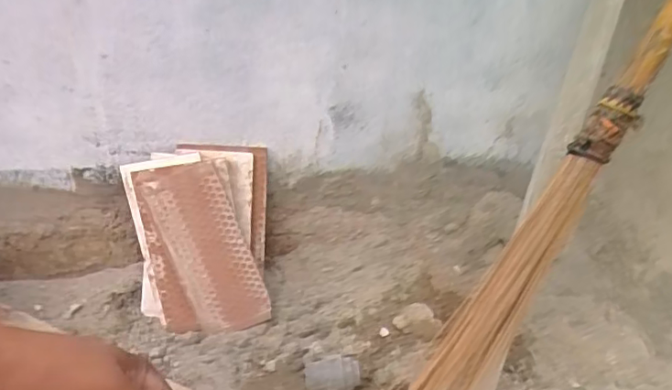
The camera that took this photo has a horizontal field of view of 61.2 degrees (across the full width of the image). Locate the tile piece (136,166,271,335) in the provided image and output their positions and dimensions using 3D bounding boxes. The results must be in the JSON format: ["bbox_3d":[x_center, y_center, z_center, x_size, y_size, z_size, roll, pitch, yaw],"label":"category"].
[{"bbox_3d":[-0.179,0.083,0.801,0.106,0.242,0.011,-19,17,-2],"label":"tile piece"}]

